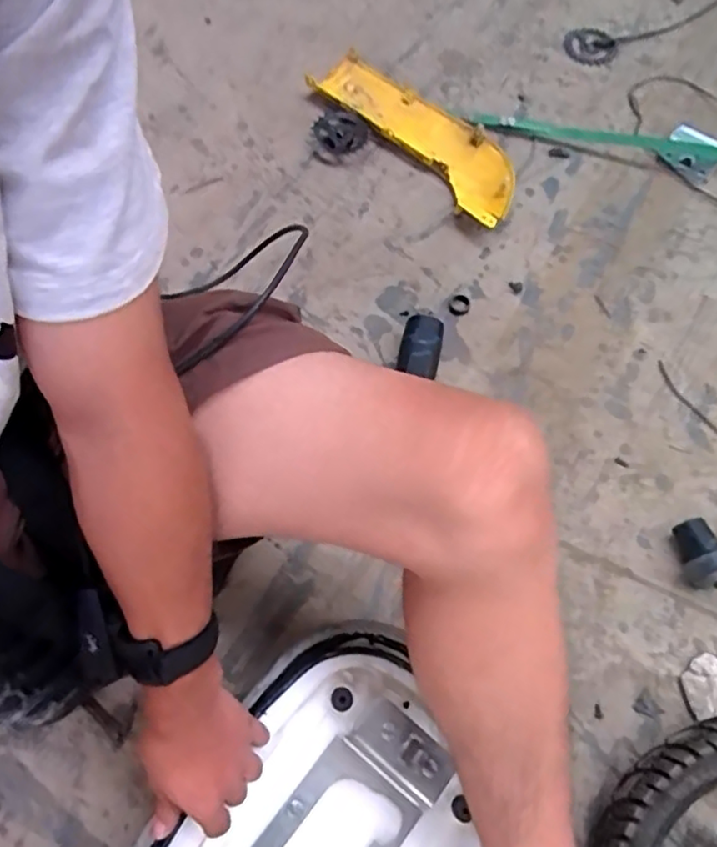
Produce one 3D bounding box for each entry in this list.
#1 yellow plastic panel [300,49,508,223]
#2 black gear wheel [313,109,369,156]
[{"bbox_3d":[0.090,-0.414,0.912,0.114,0.044,0.364,-41,72,-16],"label":"yellow plastic panel"},{"bbox_3d":[-0.027,-0.419,0.909,0.068,0.006,0.075,-42,82,-3],"label":"black gear wheel"}]

